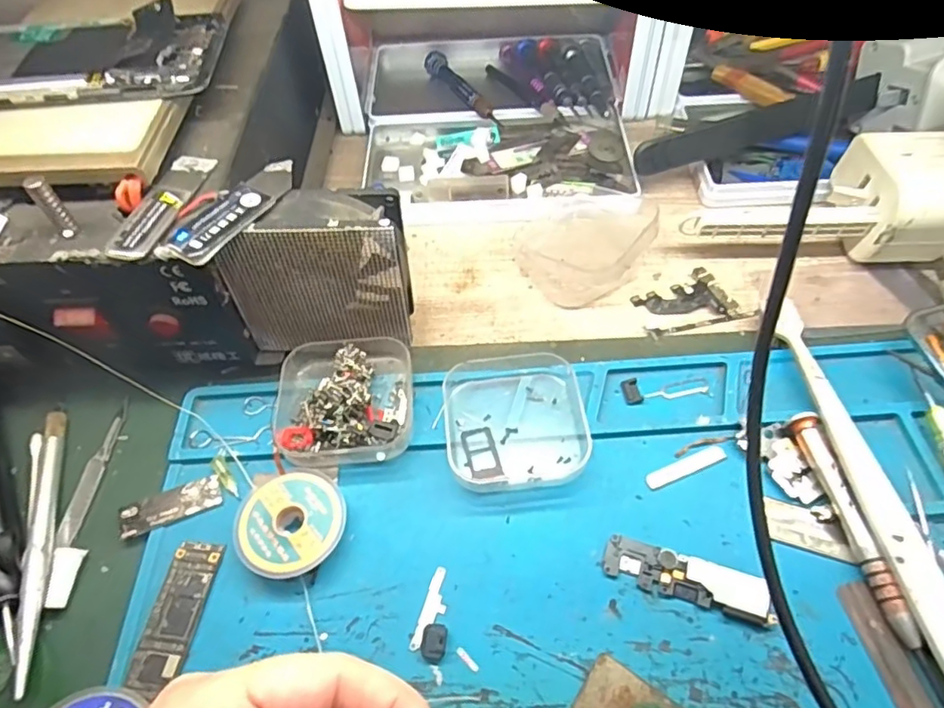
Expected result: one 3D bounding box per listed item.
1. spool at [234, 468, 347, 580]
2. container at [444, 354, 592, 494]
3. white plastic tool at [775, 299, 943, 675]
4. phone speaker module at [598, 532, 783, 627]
[{"bbox_3d":[-0.076,0.073,0.249,0.044,0.013,0.044,-1,54,2],"label":"spool"},{"bbox_3d":[0.020,0.031,0.272,0.064,0.017,0.061,-5,54,0],"label":"container"},{"bbox_3d":[0.163,0.051,0.248,0.016,0.017,0.173,-6,54,-1],"label":"white plastic tool"},{"bbox_3d":[0.086,0.090,0.233,0.064,0.005,0.017,15,57,13],"label":"phone speaker module"}]

